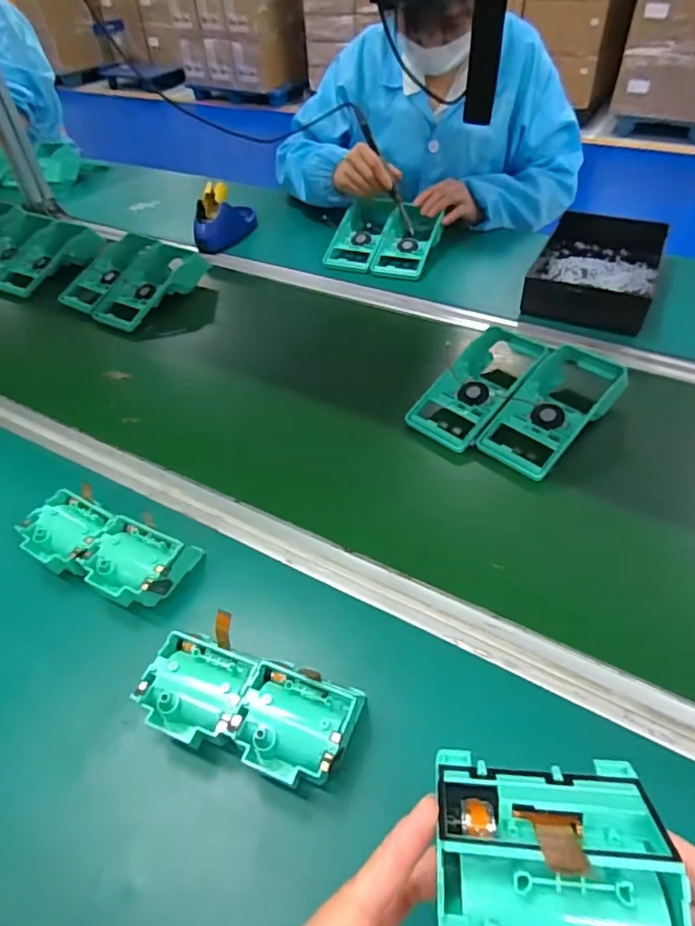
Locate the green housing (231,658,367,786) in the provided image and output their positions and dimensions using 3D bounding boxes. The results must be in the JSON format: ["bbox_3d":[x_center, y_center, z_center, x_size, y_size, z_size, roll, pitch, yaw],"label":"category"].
[{"bbox_3d":[-0.035,0.185,0.387,0.073,0.048,0.072,13,48,17],"label":"green housing"}]

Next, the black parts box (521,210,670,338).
[{"bbox_3d":[0.368,-0.290,0.821,0.169,0.058,0.262,16,49,20],"label":"black parts box"}]

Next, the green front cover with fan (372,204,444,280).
[{"bbox_3d":[0.102,-0.363,0.905,0.096,0.054,0.155,8,47,13],"label":"green front cover with fan"}]

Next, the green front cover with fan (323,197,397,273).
[{"bbox_3d":[0.026,-0.387,0.932,0.090,0.043,0.180,12,48,16],"label":"green front cover with fan"}]

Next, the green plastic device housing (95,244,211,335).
[{"bbox_3d":[-0.306,-0.285,0.867,0.089,0.046,0.218,15,49,19],"label":"green plastic device housing"}]

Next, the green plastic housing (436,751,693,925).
[{"bbox_3d":[0.067,0.149,0.180,0.075,0.046,0.084,1,80,8],"label":"green plastic housing"}]

